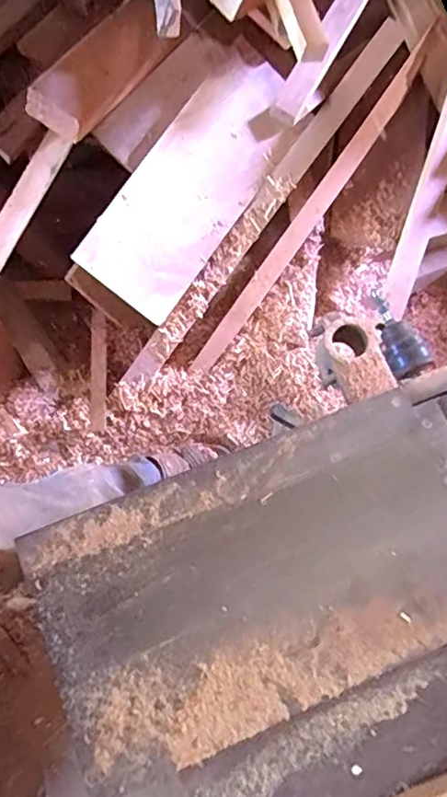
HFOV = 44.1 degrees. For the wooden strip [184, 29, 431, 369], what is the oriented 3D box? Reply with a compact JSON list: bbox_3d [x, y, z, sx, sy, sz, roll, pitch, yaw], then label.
[{"bbox_3d":[0.176,-0.378,1.133,0.044,0.032,0.801,38,100,9],"label":"wooden strip"}]

